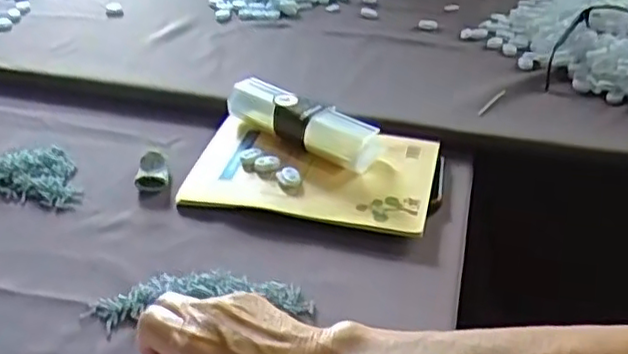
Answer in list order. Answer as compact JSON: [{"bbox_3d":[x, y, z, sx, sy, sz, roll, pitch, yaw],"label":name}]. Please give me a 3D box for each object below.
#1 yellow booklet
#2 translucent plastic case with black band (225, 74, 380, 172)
[{"bbox_3d":[-0.001,-0.007,0.580,0.205,0.020,0.127,8,36,11],"label":"yellow booklet"},{"bbox_3d":[-0.017,-0.049,0.602,0.154,0.039,0.030,22,41,28],"label":"translucent plastic case with black band"}]

